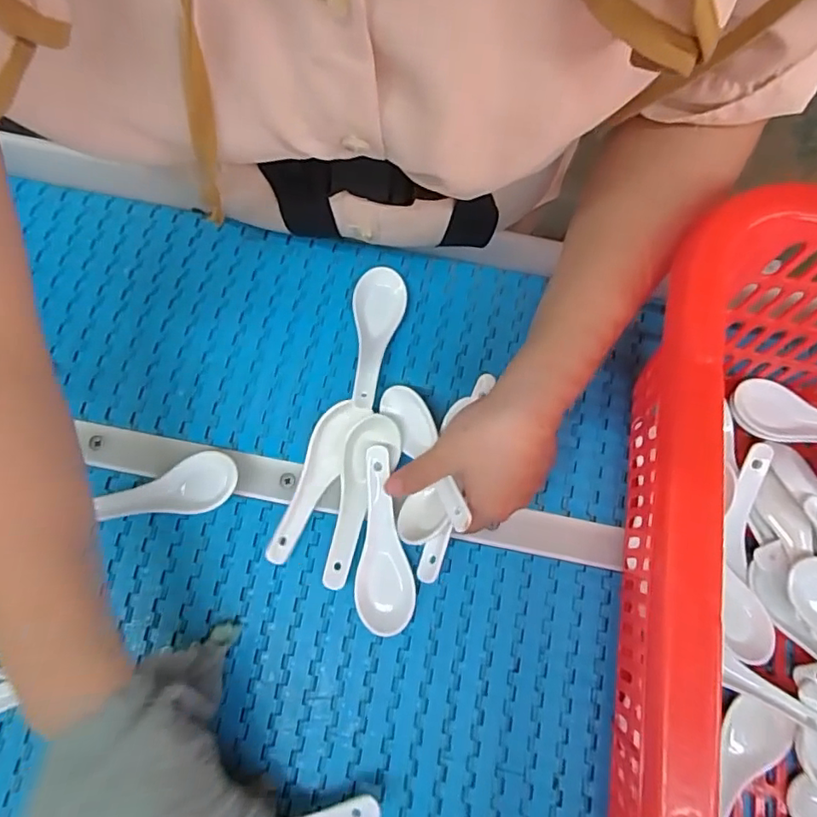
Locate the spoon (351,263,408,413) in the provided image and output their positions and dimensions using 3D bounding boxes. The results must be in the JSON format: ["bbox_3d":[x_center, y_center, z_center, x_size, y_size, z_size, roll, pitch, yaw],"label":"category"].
[{"bbox_3d":[-0.027,-0.054,0.426,0.039,0.033,0.116,9,76,1],"label":"spoon"}]

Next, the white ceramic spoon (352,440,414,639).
[{"bbox_3d":[-0.015,0.092,0.392,0.039,0.031,0.123,3,76,-1],"label":"white ceramic spoon"}]

